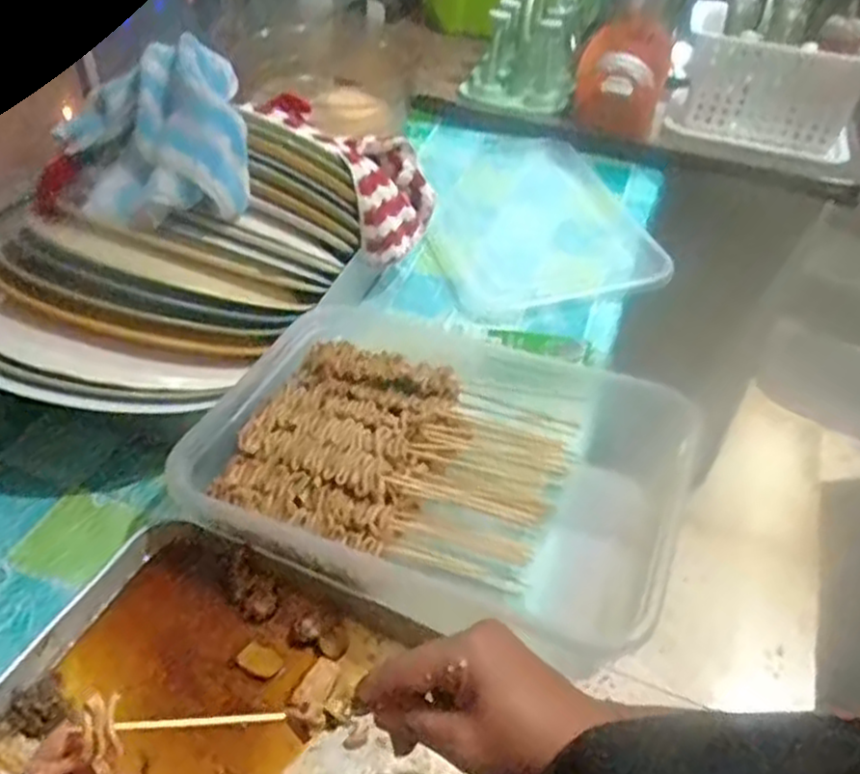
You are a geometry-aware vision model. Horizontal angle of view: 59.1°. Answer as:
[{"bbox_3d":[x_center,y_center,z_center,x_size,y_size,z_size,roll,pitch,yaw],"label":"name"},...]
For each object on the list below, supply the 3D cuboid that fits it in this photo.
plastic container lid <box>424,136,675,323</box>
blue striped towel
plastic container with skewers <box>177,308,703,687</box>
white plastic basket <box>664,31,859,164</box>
[{"bbox_3d":[0.114,-0.227,0.971,0.247,0.023,0.385,-14,48,-7],"label":"plastic container lid"},{"bbox_3d":[-0.235,-0.213,0.649,0.148,0.103,0.169,-10,46,-17],"label":"blue striped towel"},{"bbox_3d":[0.018,0.064,0.615,0.389,0.072,0.265,15,44,8],"label":"plastic container with skewers"},{"bbox_3d":[0.460,-0.407,1.029,0.226,0.159,0.155,17,44,11],"label":"white plastic basket"}]

